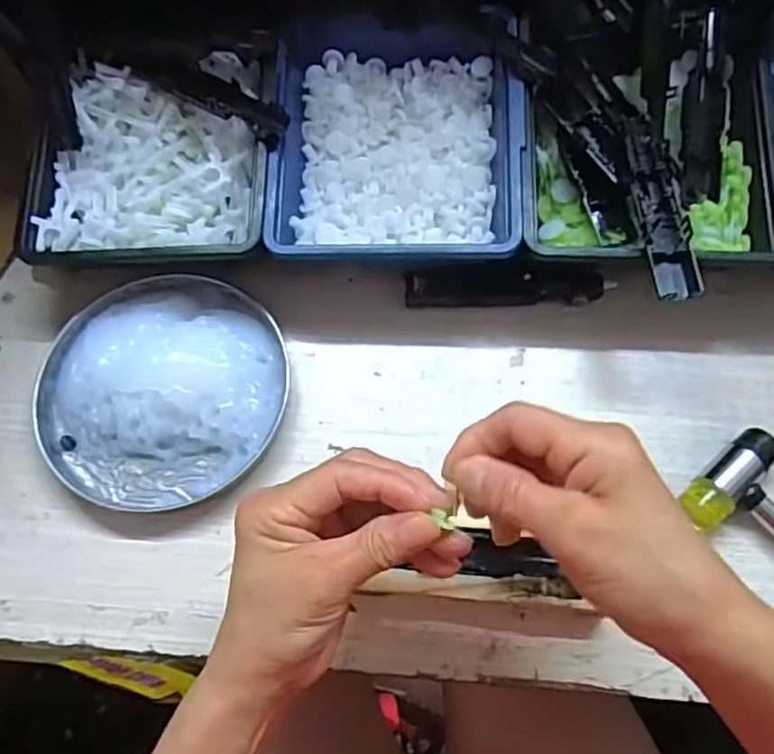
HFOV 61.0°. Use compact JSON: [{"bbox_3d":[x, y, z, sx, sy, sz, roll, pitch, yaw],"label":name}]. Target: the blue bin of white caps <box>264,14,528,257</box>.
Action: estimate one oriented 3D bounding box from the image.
[{"bbox_3d":[0.007,-0.145,0.400,0.147,0.044,0.172,2,69,2],"label":"blue bin of white caps"}]

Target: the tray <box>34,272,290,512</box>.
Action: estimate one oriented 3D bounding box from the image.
[{"bbox_3d":[-0.133,0.003,0.385,0.139,0.031,0.139,-1,68,2],"label":"tray"}]

